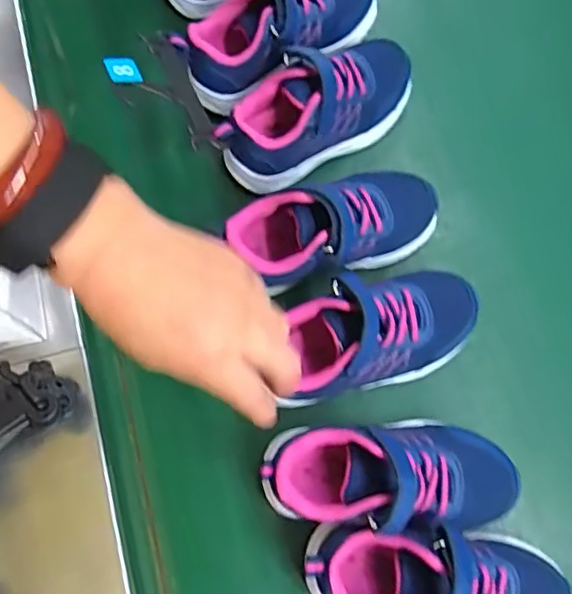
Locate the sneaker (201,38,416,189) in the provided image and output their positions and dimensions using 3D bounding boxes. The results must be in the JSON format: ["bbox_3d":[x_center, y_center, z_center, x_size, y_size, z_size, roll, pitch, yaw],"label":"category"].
[{"bbox_3d":[0.026,-0.147,0.483,0.169,0.077,0.070,-33,80,-5],"label":"sneaker"}]

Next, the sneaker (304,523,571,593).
[{"bbox_3d":[0.098,0.184,0.387,0.169,0.066,0.082,8,79,3],"label":"sneaker"}]

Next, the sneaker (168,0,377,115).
[{"bbox_3d":[-0.003,-0.214,0.495,0.168,0.085,0.070,-33,80,-5],"label":"sneaker"}]

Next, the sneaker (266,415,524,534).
[{"bbox_3d":[0.071,0.114,0.404,0.168,0.063,0.074,0,79,1],"label":"sneaker"}]

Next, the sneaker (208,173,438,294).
[{"bbox_3d":[0.036,-0.051,0.451,0.163,0.084,0.067,-9,79,-13],"label":"sneaker"}]

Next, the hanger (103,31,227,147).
[{"bbox_3d":[-0.087,-0.142,0.429,0.056,0.044,0.087,-22,80,-3],"label":"hanger"}]

